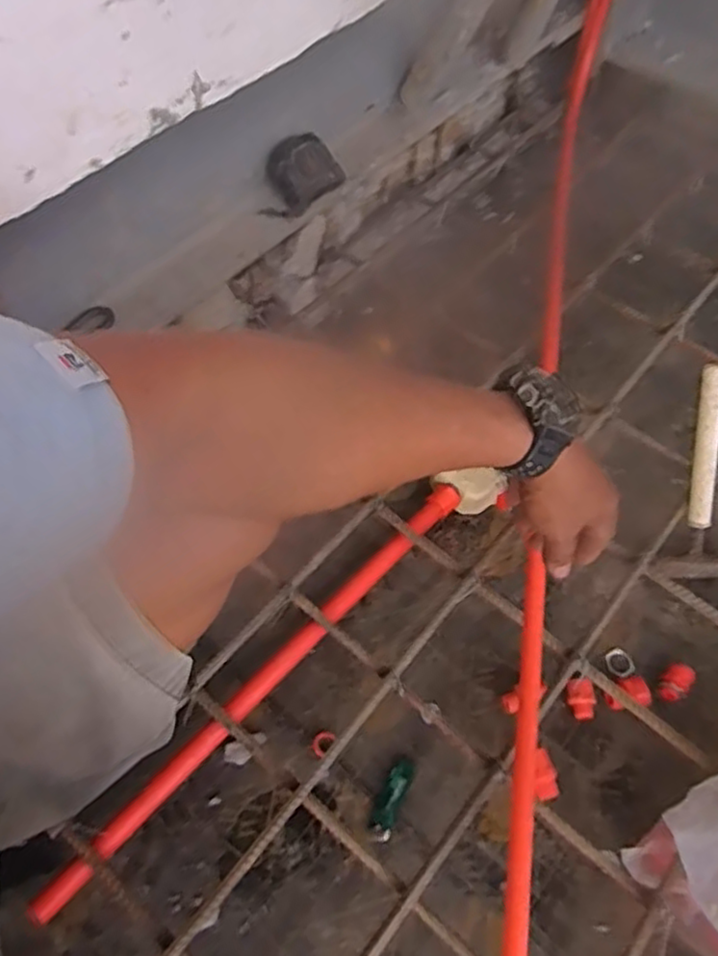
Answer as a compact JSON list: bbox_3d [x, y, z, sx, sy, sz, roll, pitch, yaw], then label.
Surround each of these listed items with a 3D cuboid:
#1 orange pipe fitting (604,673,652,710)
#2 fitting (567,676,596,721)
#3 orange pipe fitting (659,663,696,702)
[{"bbox_3d":[0.300,0.246,0.783,0.044,0.032,0.035,-14,60,-10],"label":"orange pipe fitting"},{"bbox_3d":[0.251,0.251,0.784,0.031,0.030,0.043,-5,59,-4],"label":"fitting"},{"bbox_3d":[0.365,0.237,0.799,0.027,0.030,0.046,33,63,17],"label":"orange pipe fitting"}]

